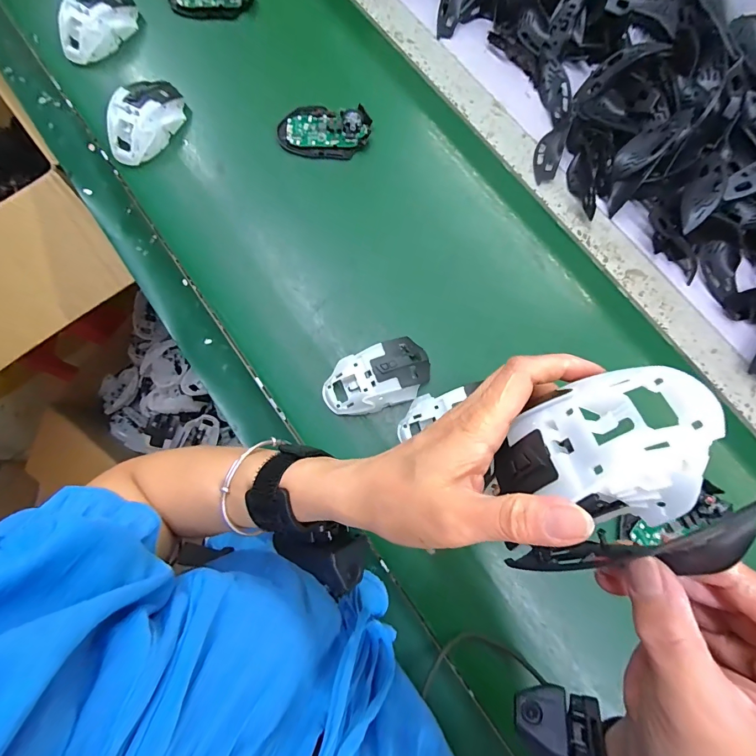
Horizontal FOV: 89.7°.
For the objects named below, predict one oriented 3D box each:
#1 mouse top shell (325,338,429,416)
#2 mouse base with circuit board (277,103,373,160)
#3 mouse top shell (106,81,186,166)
[{"bbox_3d":[-0.001,0.001,0.409,0.116,0.040,0.064,-21,79,-4],"label":"mouse top shell"},{"bbox_3d":[-0.069,-0.318,0.484,0.115,0.026,0.067,4,78,1],"label":"mouse base with circuit board"},{"bbox_3d":[-0.297,-0.327,0.485,0.062,0.046,0.117,32,80,7],"label":"mouse top shell"}]

